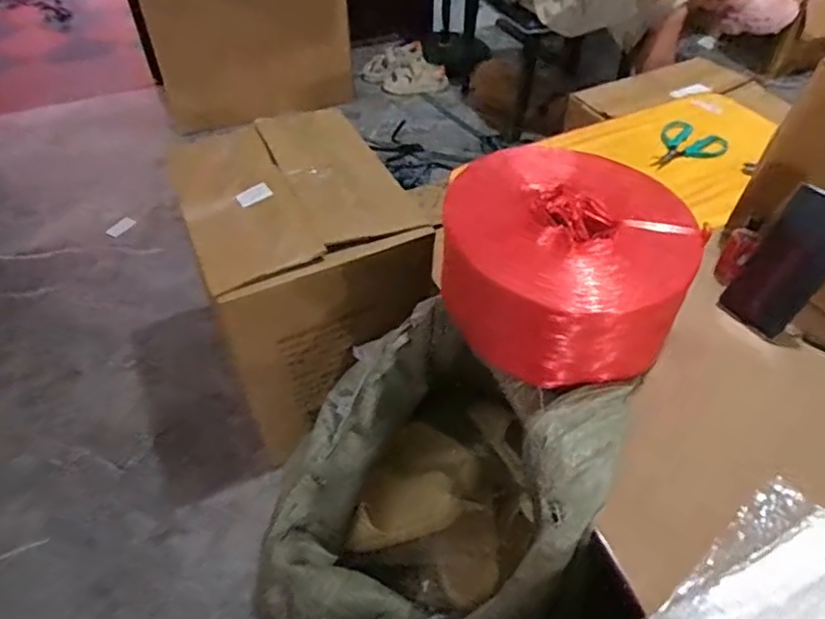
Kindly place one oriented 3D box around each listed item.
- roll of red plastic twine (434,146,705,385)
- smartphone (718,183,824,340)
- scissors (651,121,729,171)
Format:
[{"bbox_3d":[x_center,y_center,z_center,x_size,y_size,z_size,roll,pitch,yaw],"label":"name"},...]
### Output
[{"bbox_3d":[0.178,-0.058,0.686,0.231,0.149,0.248,0,47,0],"label":"roll of red plastic twine"},{"bbox_3d":[0.420,-0.051,0.674,0.015,0.164,0.077,-8,42,-40],"label":"smartphone"},{"bbox_3d":[0.456,-0.261,0.988,0.102,0.016,0.141,21,50,19],"label":"scissors"}]

